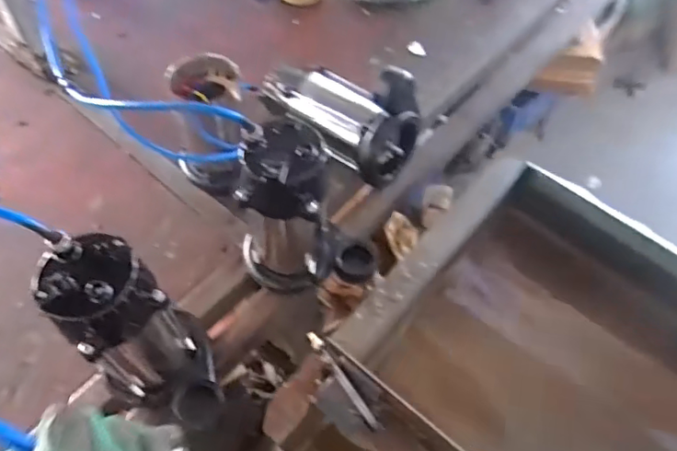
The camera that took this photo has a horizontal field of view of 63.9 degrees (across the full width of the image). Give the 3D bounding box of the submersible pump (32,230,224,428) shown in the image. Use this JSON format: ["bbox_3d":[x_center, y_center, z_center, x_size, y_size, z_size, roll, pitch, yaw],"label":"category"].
[{"bbox_3d":[-0.193,0.115,0.552,0.140,0.238,0.109,28,62,17],"label":"submersible pump"}]

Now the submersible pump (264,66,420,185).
[{"bbox_3d":[0.005,-0.173,0.783,0.214,0.163,0.104,38,65,21],"label":"submersible pump"}]

